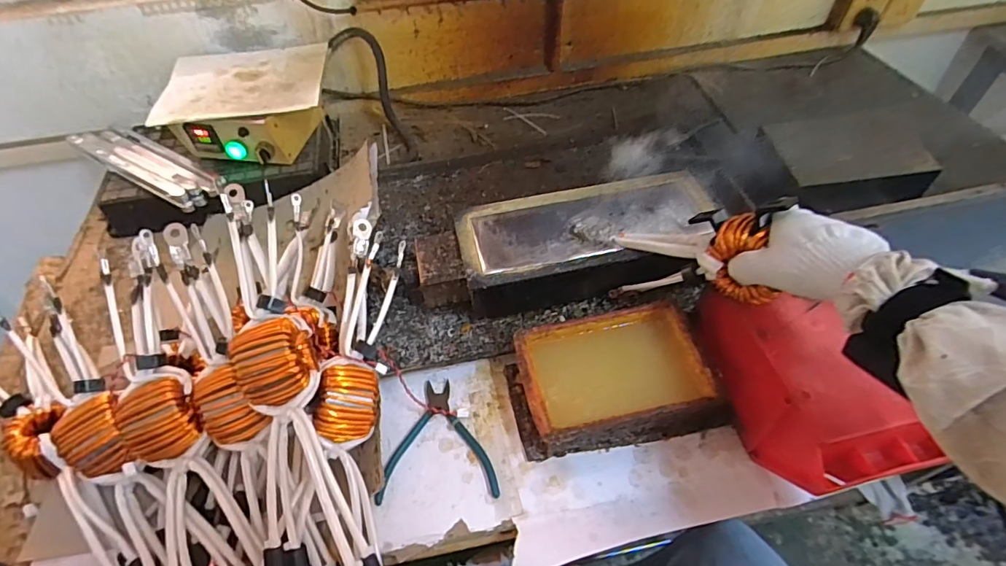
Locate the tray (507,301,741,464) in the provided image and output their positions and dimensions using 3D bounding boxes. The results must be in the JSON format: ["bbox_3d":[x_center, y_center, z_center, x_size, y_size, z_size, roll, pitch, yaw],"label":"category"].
[{"bbox_3d":[0.126,0.107,0.563,0.232,0.067,0.138,-11,52,-6],"label":"tray"}]

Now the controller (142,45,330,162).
[{"bbox_3d":[-0.414,-0.294,0.821,0.252,0.093,0.203,-6,52,-2],"label":"controller"}]

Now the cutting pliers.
[{"bbox_3d":[-0.070,0.170,0.553,0.126,0.013,0.133,-2,52,1],"label":"cutting pliers"}]

